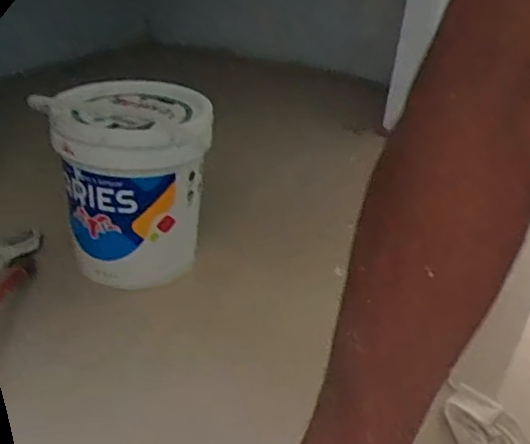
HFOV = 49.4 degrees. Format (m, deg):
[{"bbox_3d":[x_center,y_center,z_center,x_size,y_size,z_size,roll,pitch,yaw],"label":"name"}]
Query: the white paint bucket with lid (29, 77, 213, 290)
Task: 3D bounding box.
[{"bbox_3d":[-0.252,-0.067,1.106,0.266,0.360,0.262,4,29,-2],"label":"white paint bucket with lid"}]

